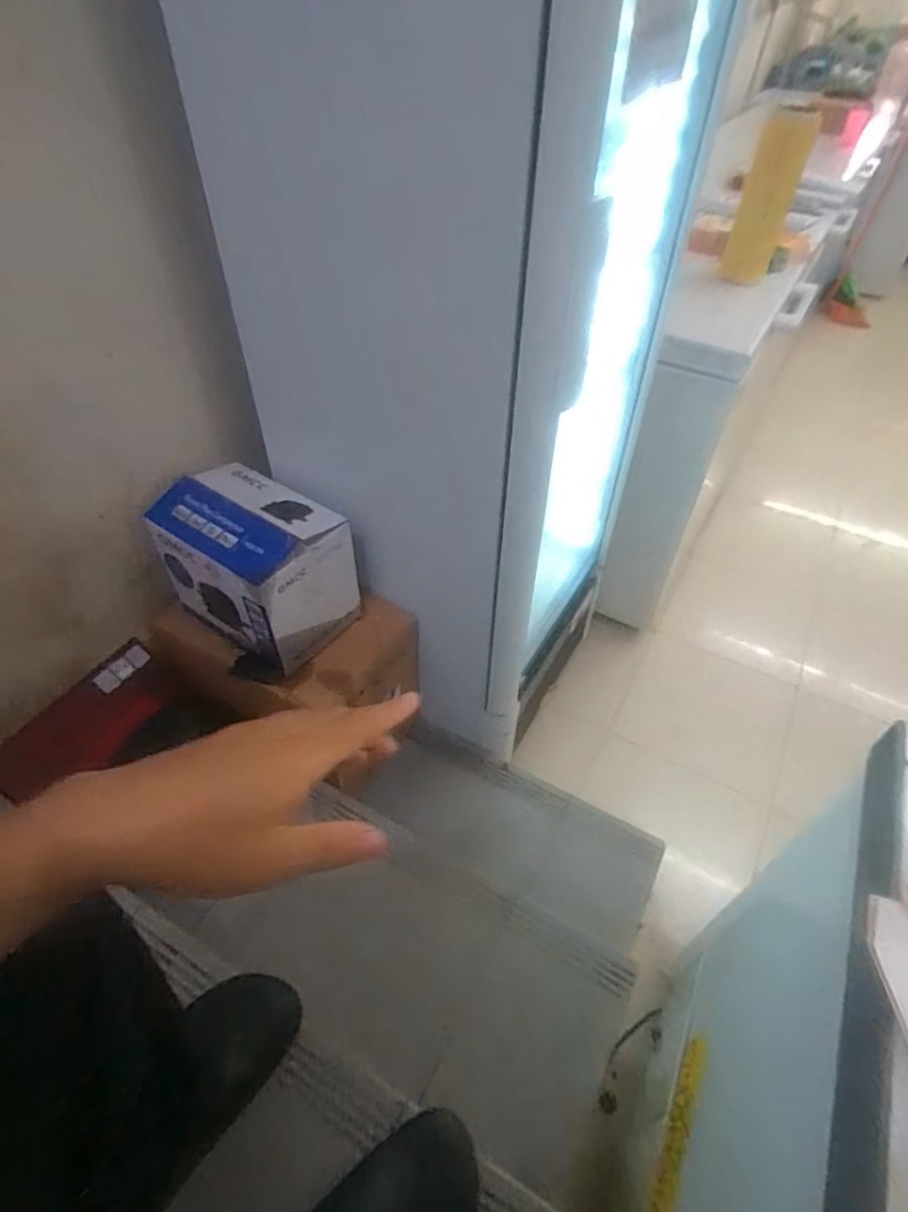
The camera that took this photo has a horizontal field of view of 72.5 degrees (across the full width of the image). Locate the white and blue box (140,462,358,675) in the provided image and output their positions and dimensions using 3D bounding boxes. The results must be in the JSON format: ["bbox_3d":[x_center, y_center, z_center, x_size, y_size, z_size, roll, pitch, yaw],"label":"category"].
[{"bbox_3d":[-0.331,-0.073,1.050,0.281,0.219,0.197,27,52,22],"label":"white and blue box"}]

